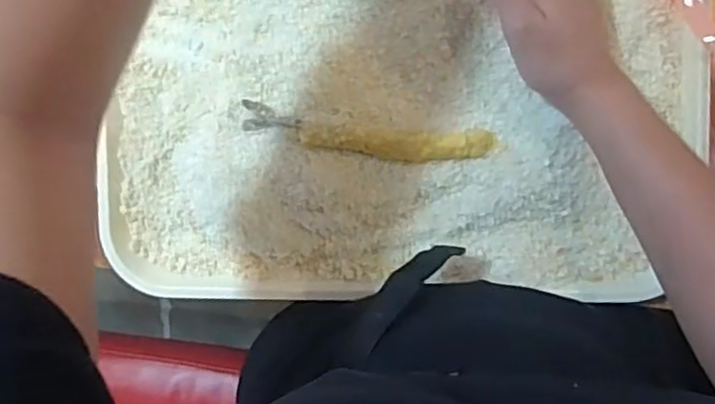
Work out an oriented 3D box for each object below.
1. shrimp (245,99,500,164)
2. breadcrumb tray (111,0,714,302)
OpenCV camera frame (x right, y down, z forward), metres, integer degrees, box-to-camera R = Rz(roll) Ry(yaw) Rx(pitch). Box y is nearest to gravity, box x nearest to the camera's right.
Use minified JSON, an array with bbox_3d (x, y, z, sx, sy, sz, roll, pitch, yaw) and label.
[{"bbox_3d":[0.006,-0.044,0.460,0.170,0.019,0.027,8,94,4],"label":"shrimp"},{"bbox_3d":[0.033,-0.083,0.461,0.388,0.030,0.291,0,93,5],"label":"breadcrumb tray"}]

